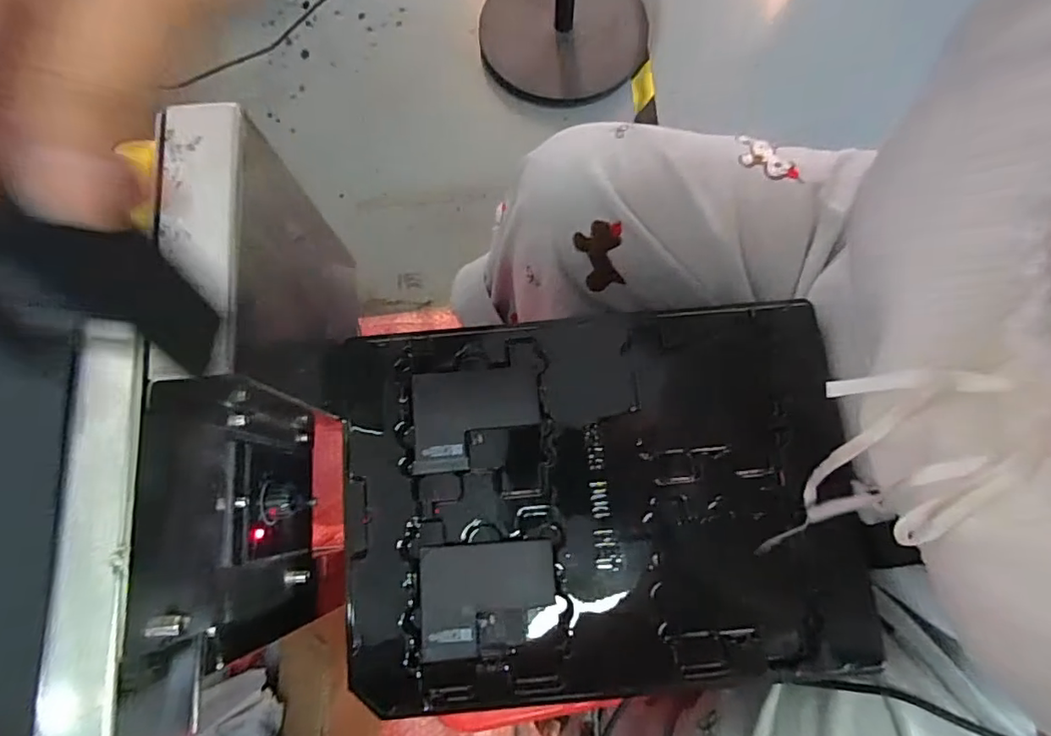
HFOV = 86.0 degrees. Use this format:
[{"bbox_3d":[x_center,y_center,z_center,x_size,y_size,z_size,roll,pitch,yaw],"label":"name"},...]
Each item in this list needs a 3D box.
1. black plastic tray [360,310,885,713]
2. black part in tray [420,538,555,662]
[{"bbox_3d":[0.042,0.073,0.329,0.285,0.015,0.211,-5,77,1],"label":"black plastic tray"},{"bbox_3d":[-0.021,0.130,0.319,0.075,0.005,0.059,-4,77,1],"label":"black part in tray"}]

